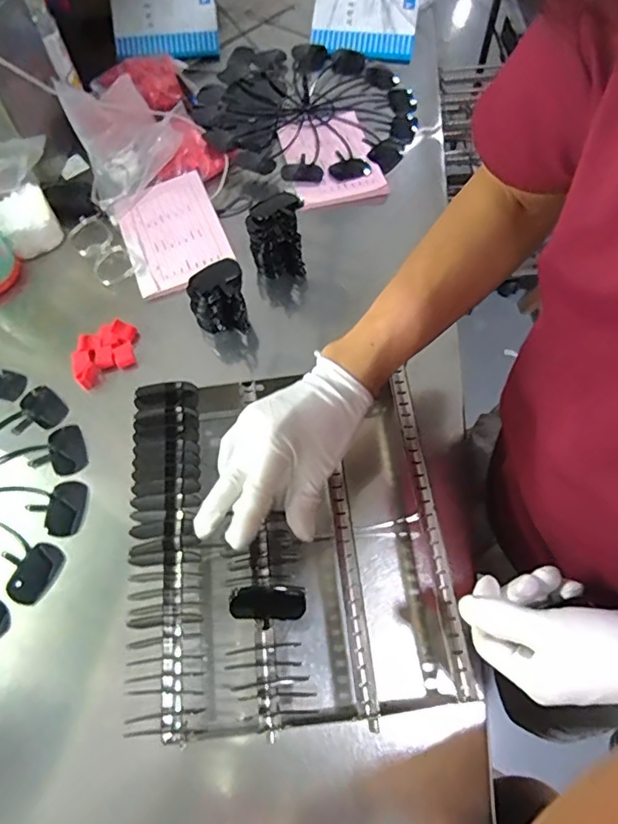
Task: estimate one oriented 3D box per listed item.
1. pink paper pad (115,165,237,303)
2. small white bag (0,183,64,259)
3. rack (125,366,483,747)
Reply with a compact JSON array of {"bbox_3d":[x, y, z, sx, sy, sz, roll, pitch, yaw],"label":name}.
[{"bbox_3d":[-0.181,-0.237,0.707,0.126,0.020,0.176,-21,64,-9],"label":"pink paper pad"},{"bbox_3d":[-0.367,-0.246,0.698,0.073,0.062,0.059,-35,67,-15],"label":"small white bag"},{"bbox_3d":[-0.016,0.115,0.498,0.256,0.123,0.299,-6,63,-1],"label":"rack"}]

